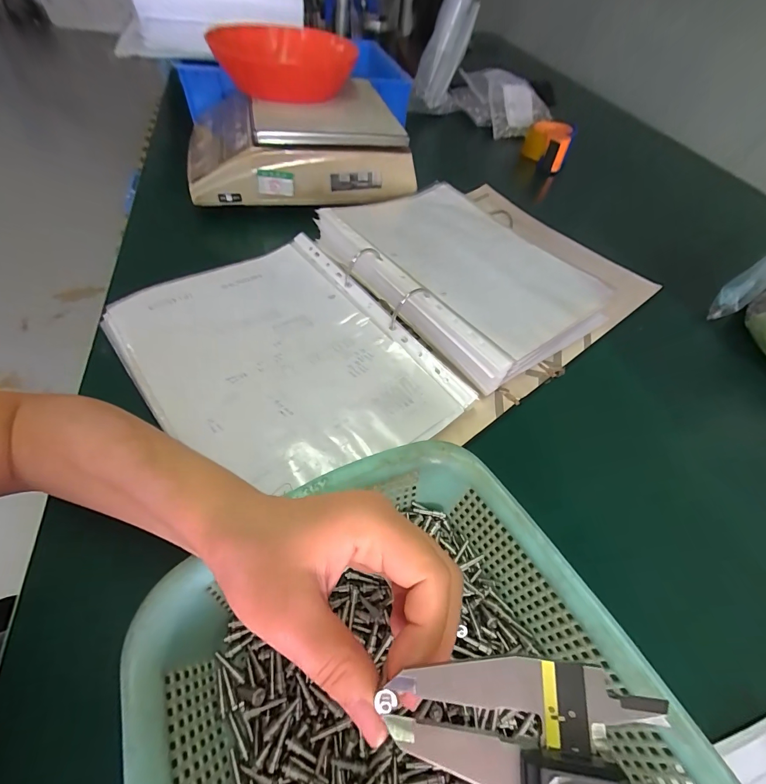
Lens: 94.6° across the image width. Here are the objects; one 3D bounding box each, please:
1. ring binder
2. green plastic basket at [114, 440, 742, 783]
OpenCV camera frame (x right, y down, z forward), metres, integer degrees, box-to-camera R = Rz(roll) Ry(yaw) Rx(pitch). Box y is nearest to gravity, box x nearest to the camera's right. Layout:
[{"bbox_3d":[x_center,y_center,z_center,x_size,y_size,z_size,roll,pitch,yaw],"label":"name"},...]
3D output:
[{"bbox_3d":[0.021,-0.101,0.408,0.531,0.050,0.328,-33,64,-26],"label":"ring binder"},{"bbox_3d":[0.023,0.182,0.169,0.224,0.080,0.296,-21,60,-20],"label":"green plastic basket"}]

